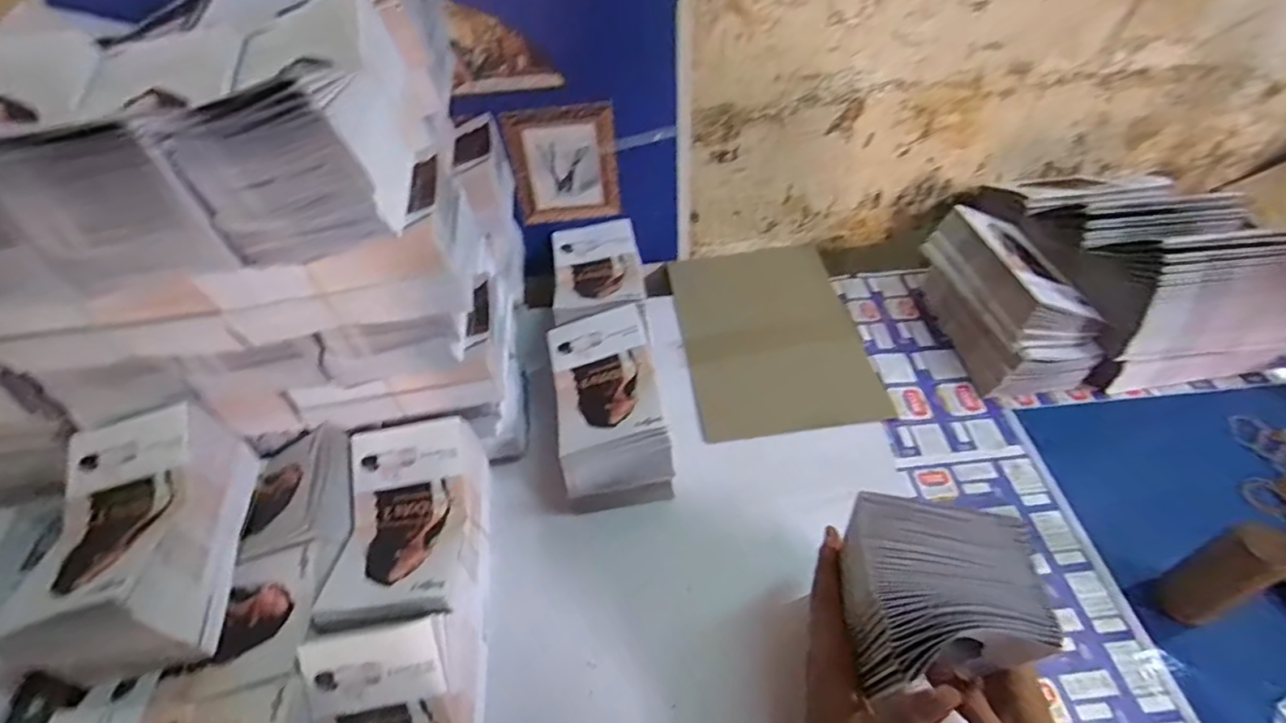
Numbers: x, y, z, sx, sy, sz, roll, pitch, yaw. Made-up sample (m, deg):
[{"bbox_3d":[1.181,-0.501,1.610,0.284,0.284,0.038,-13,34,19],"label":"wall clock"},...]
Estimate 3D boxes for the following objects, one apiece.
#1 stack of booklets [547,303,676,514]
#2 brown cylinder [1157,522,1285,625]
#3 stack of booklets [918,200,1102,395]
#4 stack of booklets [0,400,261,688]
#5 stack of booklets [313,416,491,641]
[{"bbox_3d":[-0.034,0.046,0.605,0.102,0.094,0.183,-10,49,-5],"label":"stack of booklets"},{"bbox_3d":[0.439,0.163,0.453,0.041,0.096,0.039,-23,51,-15],"label":"brown cylinder"},{"bbox_3d":[0.405,-0.070,0.662,0.110,0.114,0.194,-8,48,-3],"label":"stack of booklets"},{"bbox_3d":[-0.396,0.137,0.466,0.118,0.085,0.174,-13,49,-7],"label":"stack of booklets"},{"bbox_3d":[-0.197,0.152,0.523,0.108,0.093,0.178,-7,48,-2],"label":"stack of booklets"}]

